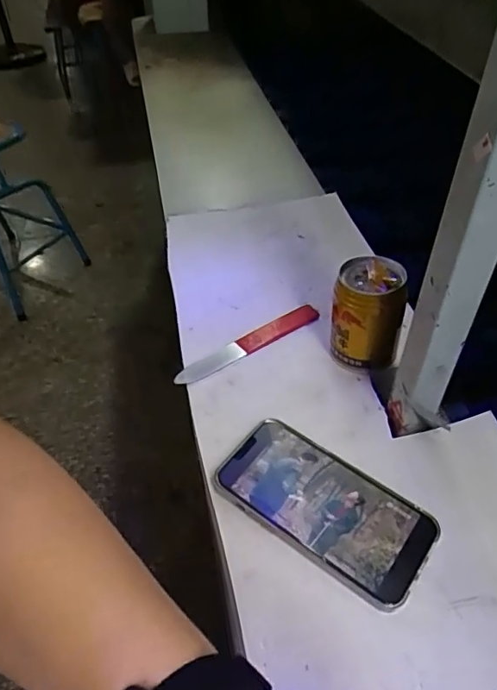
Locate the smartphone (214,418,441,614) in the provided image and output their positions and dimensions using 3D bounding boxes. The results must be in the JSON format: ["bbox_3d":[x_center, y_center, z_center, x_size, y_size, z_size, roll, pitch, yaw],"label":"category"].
[{"bbox_3d":[0.056,0.122,0.405,0.161,0.010,0.081,29,52,26],"label":"smartphone"}]

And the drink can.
[{"bbox_3d":[0.107,-0.024,0.487,0.061,0.099,0.057,9,45,10],"label":"drink can"}]

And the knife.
[{"bbox_3d":[0.002,-0.003,0.531,0.166,0.009,0.023,-27,50,-24],"label":"knife"}]

